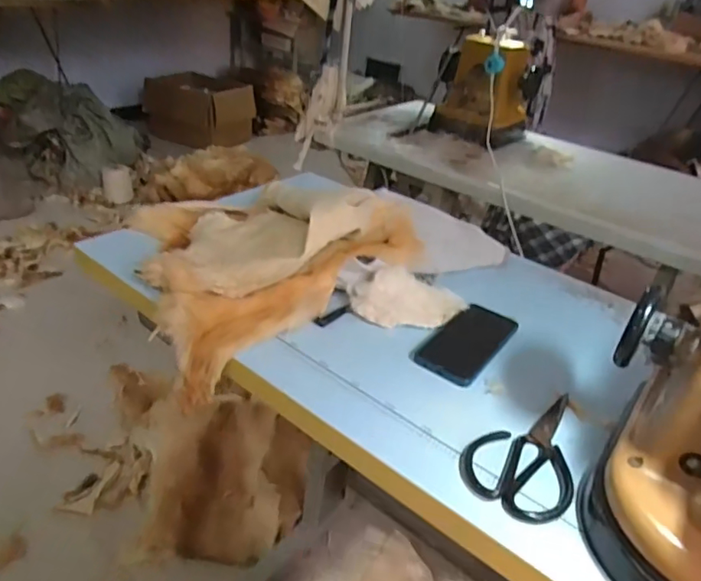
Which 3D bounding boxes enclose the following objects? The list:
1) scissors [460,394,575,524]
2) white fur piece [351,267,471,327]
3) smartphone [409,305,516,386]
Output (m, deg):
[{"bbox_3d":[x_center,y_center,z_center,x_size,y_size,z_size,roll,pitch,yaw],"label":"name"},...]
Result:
[{"bbox_3d":[0.184,0.162,0.576,0.106,0.017,0.175,20,33,21],"label":"scissors"},{"bbox_3d":[0.081,0.010,0.763,0.164,0.037,0.089,3,31,-6],"label":"white fur piece"},{"bbox_3d":[0.154,0.064,0.715,0.081,0.014,0.166,26,36,29],"label":"smartphone"}]

